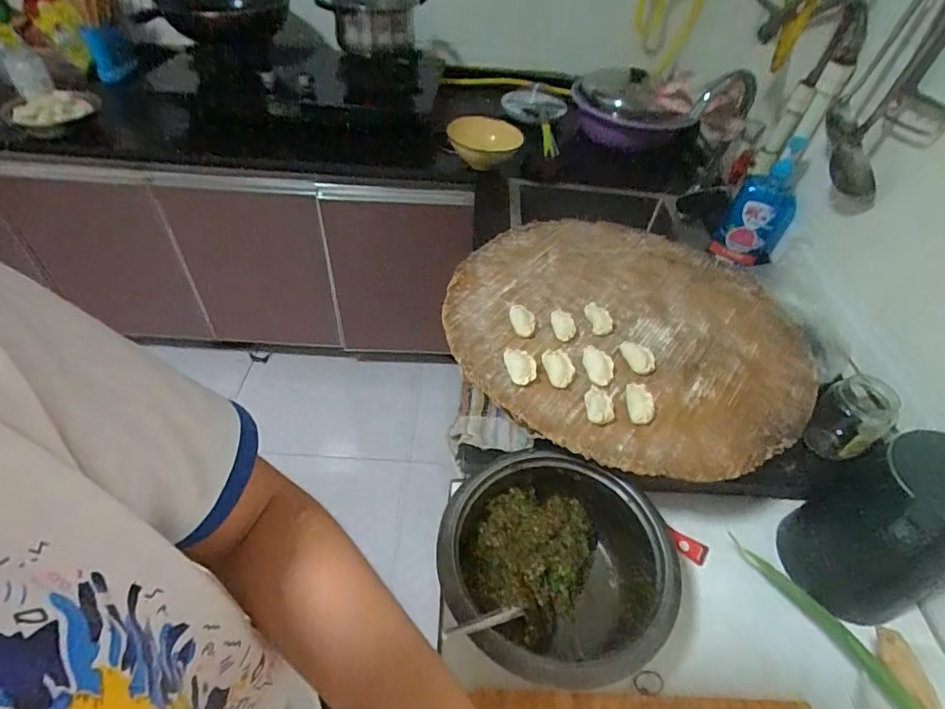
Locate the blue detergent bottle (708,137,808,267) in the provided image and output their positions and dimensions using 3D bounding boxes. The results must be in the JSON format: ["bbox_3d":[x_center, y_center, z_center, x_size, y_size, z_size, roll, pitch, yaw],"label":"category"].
[{"bbox_3d":[0.535,-0.274,0.949,0.104,0.213,0.062,24,49,17],"label":"blue detergent bottle"}]

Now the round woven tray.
[{"bbox_3d":[0.222,-0.055,0.736,0.480,0.032,0.483,3,46,-3],"label":"round woven tray"}]

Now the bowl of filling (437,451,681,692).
[{"bbox_3d":[0.088,0.250,0.588,0.244,0.114,0.229,3,46,-3],"label":"bowl of filling"}]

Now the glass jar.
[{"bbox_3d":[0.522,0.096,0.727,0.082,0.120,0.082,3,46,-3],"label":"glass jar"}]

